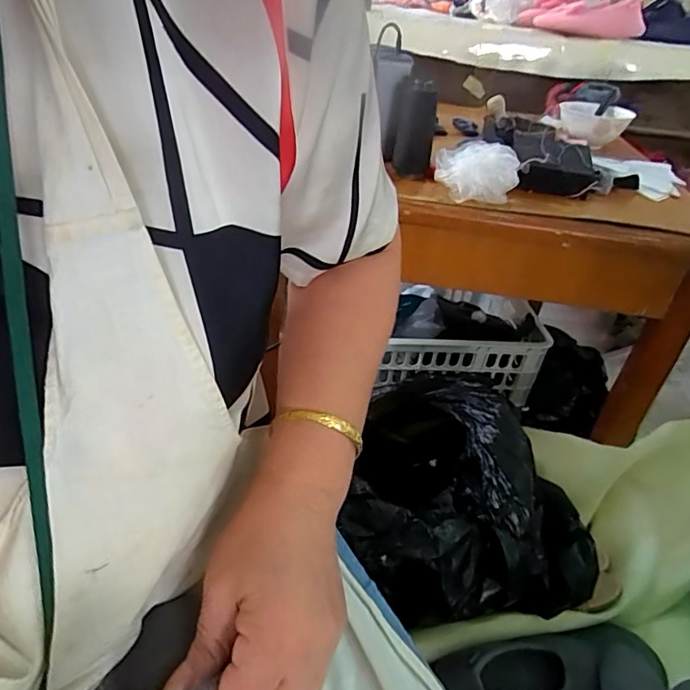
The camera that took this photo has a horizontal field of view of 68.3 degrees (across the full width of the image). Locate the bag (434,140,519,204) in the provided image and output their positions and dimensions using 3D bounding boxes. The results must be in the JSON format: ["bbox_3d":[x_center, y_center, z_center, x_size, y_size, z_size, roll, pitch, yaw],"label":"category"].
[{"bbox_3d":[0.162,-0.216,0.630,0.101,0.053,0.078,16,38,12],"label":"bag"}]

